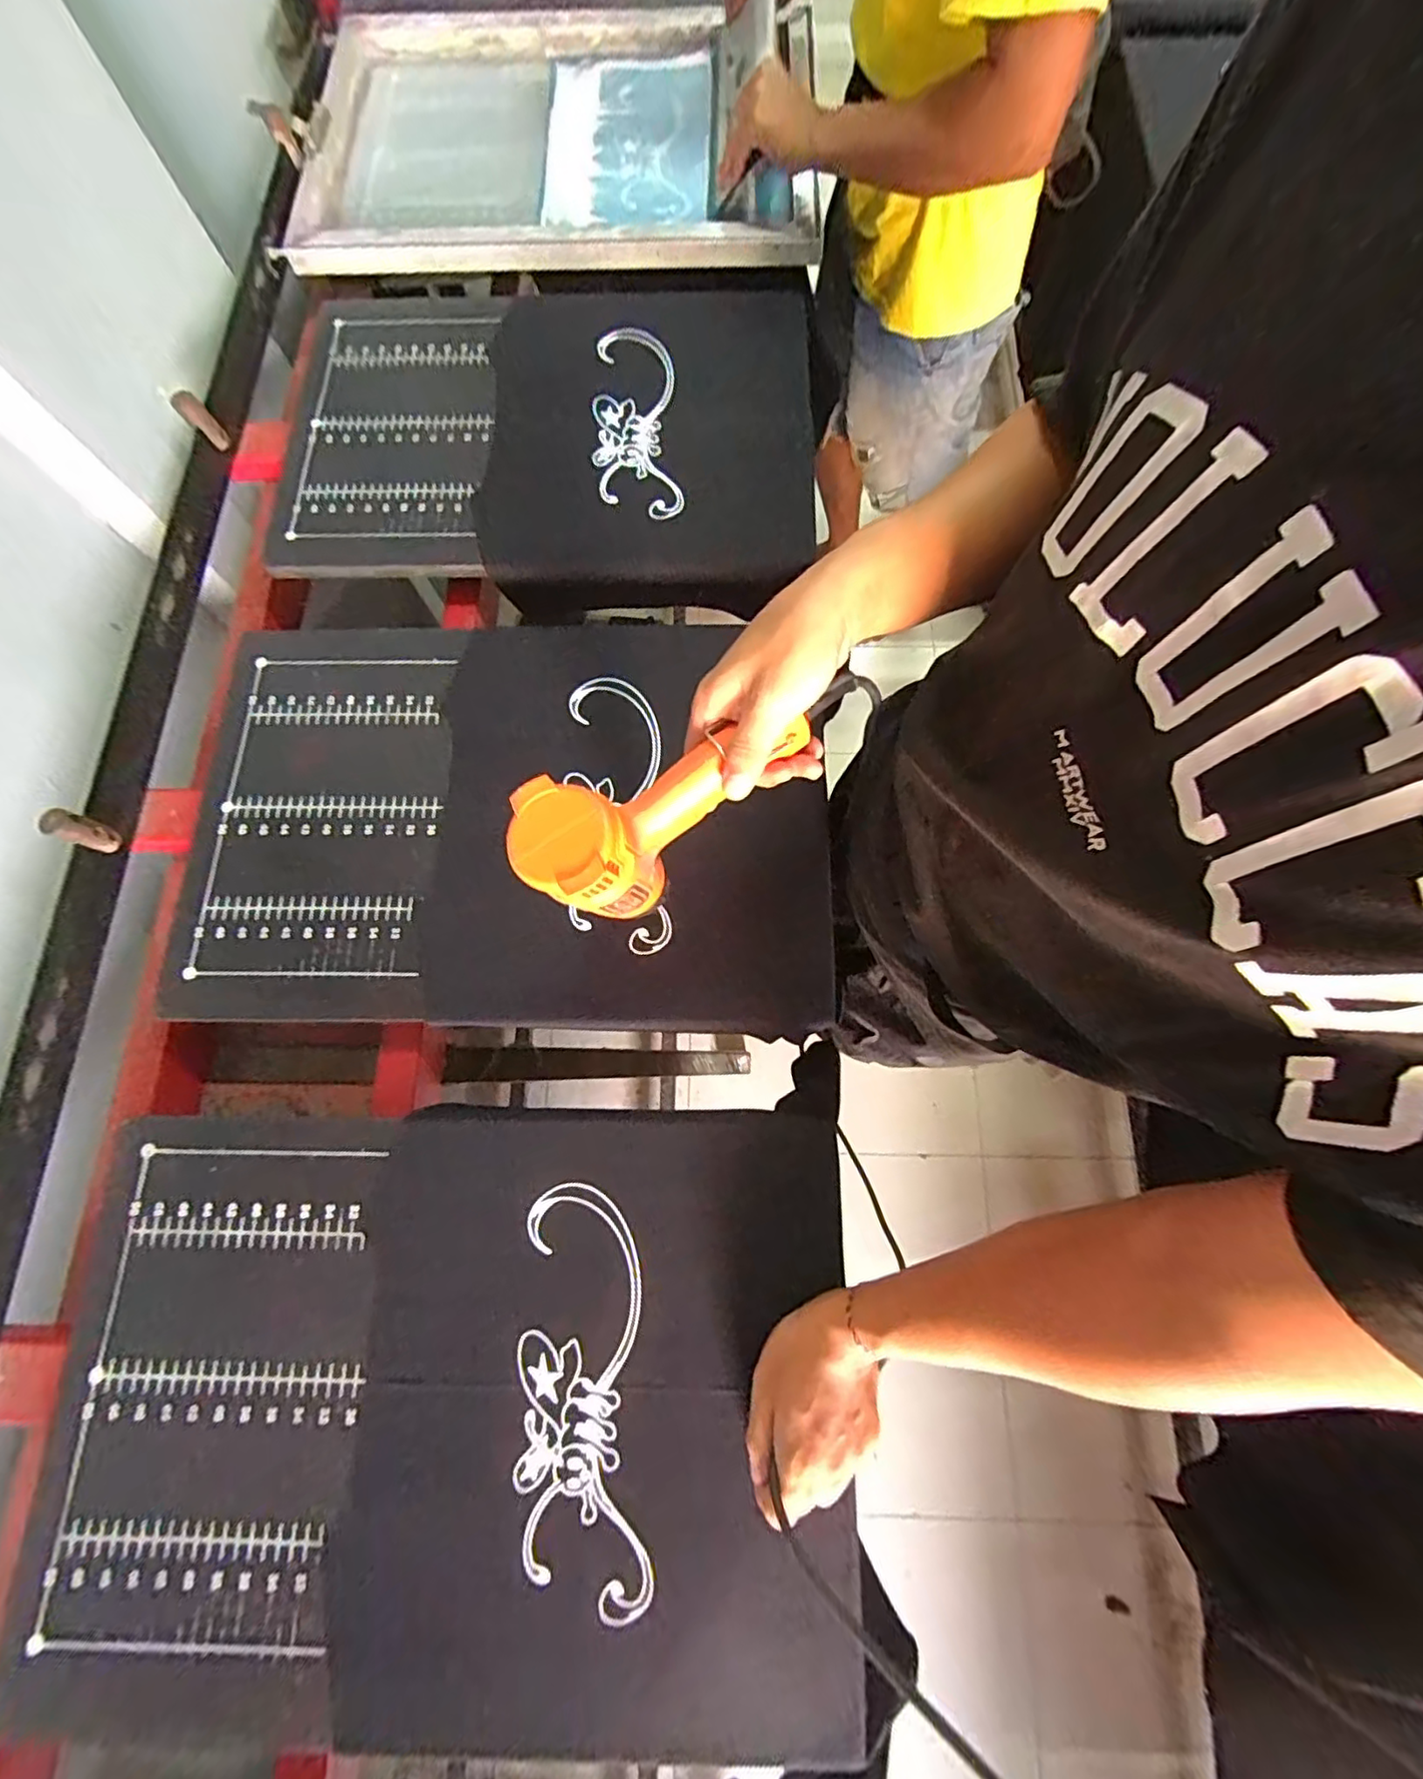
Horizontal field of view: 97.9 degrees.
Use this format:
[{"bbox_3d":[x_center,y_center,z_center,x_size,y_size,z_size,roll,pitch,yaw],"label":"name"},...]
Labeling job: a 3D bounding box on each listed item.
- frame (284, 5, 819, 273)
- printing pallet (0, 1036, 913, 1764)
[{"bbox_3d":[-0.204,-1.030,0.821,0.641,0.043,0.491,-1,74,1],"label":"frame"},{"bbox_3d":[-0.192,0.385,0.477,0.610,0.035,0.417,-4,74,1],"label":"printing pallet"}]

